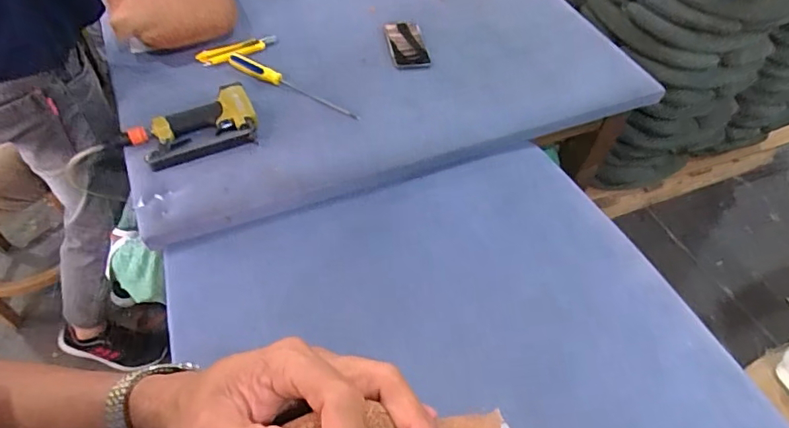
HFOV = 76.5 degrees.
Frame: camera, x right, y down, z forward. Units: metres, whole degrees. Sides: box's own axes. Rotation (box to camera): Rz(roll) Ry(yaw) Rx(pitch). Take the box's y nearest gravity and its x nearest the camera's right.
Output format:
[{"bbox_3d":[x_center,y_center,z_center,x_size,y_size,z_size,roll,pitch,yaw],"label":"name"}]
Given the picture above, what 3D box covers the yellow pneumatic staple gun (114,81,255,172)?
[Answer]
[{"bbox_3d":[-0.361,-0.145,0.890,0.232,0.037,0.127,-19,56,-18],"label":"yellow pneumatic staple gun"}]

